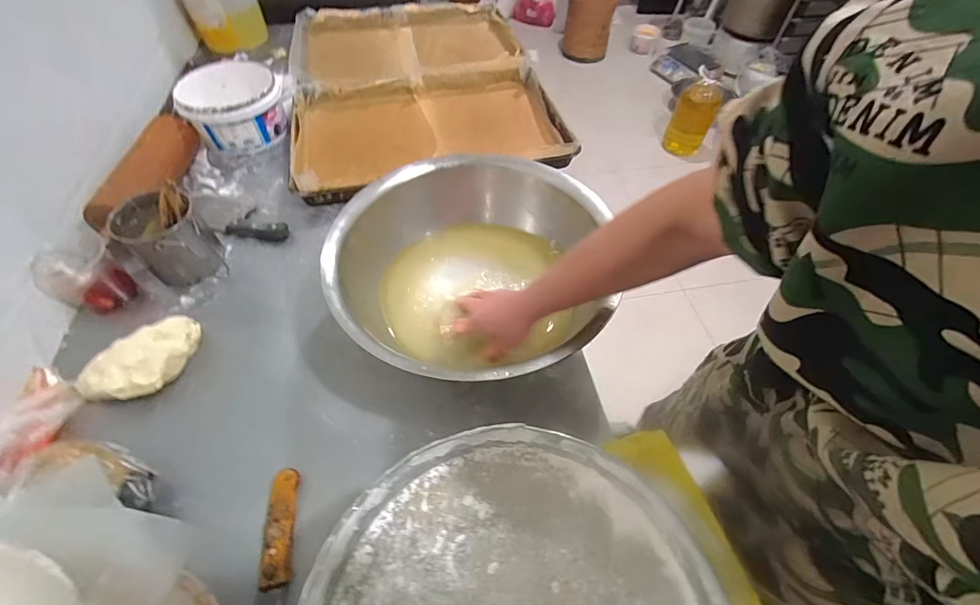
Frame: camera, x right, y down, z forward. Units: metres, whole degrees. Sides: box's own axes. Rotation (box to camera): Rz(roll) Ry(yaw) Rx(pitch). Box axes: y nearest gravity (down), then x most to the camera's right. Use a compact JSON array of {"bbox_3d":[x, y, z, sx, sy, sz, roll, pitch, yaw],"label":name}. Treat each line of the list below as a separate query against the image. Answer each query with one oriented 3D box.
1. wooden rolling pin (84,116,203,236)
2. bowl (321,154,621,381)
[{"bbox_3d":[-0.666,-0.264,0.816,0.063,0.074,0.293,5,54,2],"label":"wooden rolling pin"},{"bbox_3d":[-0.024,-0.051,0.646,0.393,0.149,0.414,-2,52,3],"label":"bowl"}]

